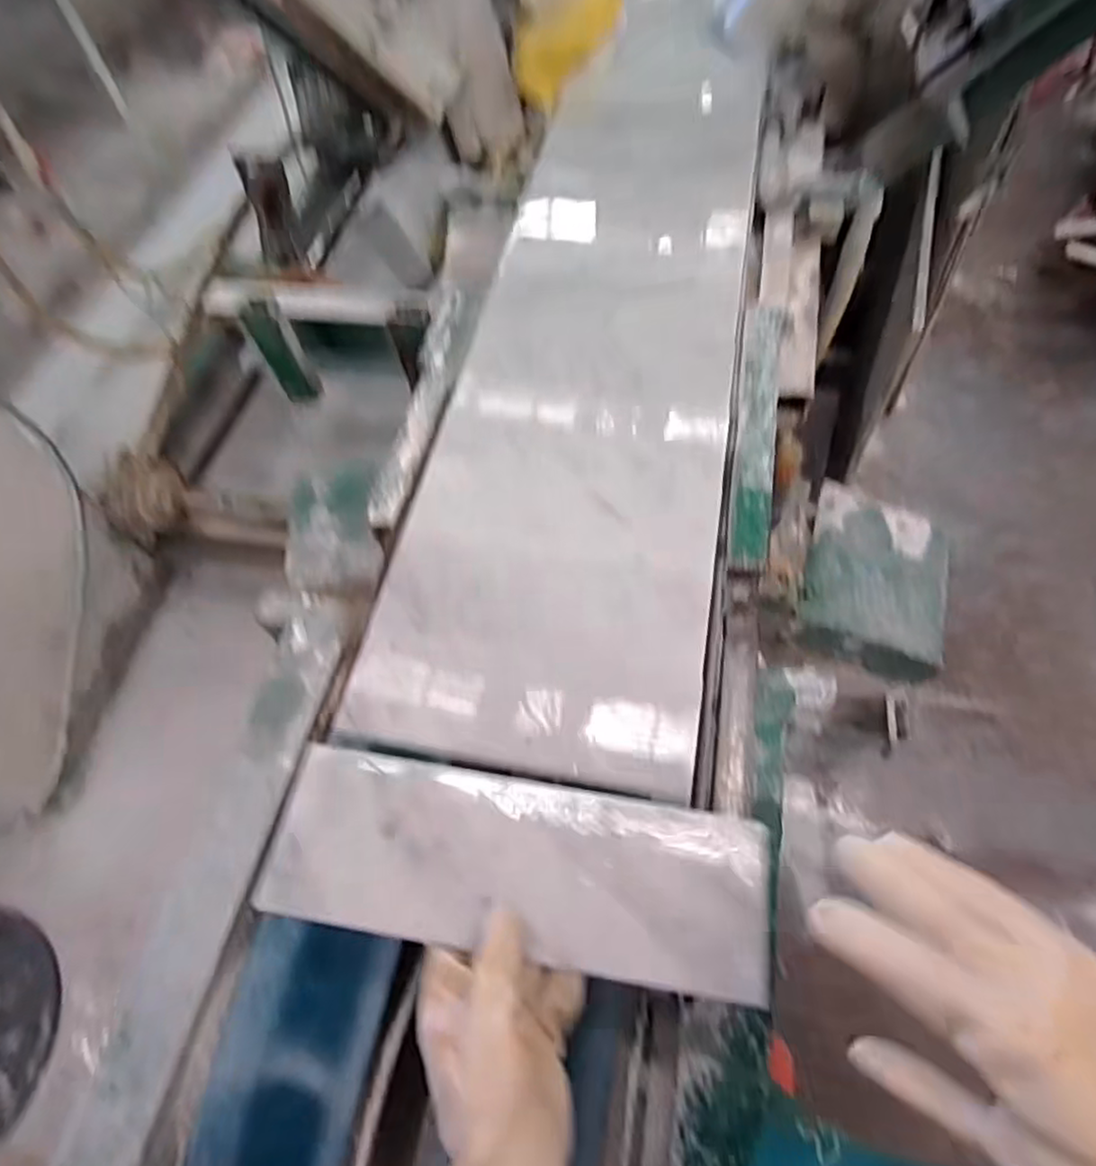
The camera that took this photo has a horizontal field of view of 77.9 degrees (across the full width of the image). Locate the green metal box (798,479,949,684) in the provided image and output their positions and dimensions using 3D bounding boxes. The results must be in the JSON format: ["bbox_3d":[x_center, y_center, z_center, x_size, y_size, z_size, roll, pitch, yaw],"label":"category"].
[{"bbox_3d":[0.511,-0.008,1.062,0.216,0.077,0.276,15,64,13],"label":"green metal box"}]

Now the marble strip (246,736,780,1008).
[{"bbox_3d":[-0.016,0.176,0.423,0.301,0.017,0.101,9,63,5],"label":"marble strip"}]

